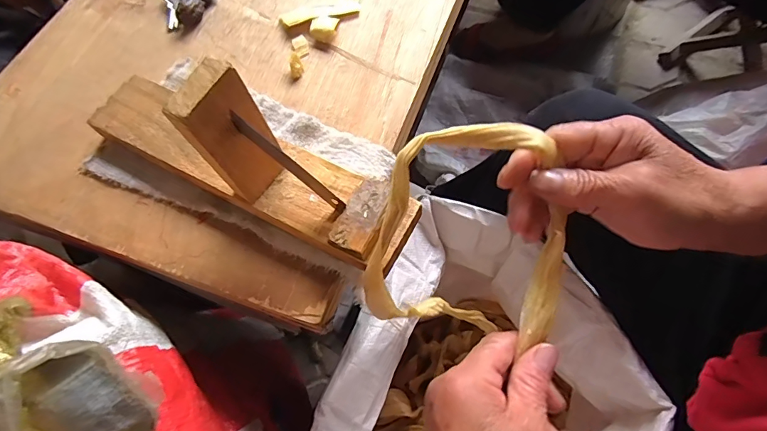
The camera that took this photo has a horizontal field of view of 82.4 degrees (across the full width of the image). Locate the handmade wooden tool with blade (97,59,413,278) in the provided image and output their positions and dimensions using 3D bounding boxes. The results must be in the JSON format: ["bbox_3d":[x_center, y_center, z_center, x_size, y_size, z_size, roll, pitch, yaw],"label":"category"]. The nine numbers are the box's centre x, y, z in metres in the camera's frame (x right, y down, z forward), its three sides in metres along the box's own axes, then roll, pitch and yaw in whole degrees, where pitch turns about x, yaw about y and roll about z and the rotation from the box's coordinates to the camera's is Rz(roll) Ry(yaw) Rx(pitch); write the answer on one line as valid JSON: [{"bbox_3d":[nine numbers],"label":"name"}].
[{"bbox_3d":[-0.092,-0.051,0.294,0.240,0.128,0.067,26,68,15],"label":"handmade wooden tool with blade"}]

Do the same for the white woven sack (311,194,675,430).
[{"bbox_3d":[0.109,0.202,0.496,0.271,0.293,0.326,22,67,13],"label":"white woven sack"}]

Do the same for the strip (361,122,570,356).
[{"bbox_3d":[0.047,0.011,0.273,0.124,0.034,0.131,-1,103,11],"label":"strip"}]

